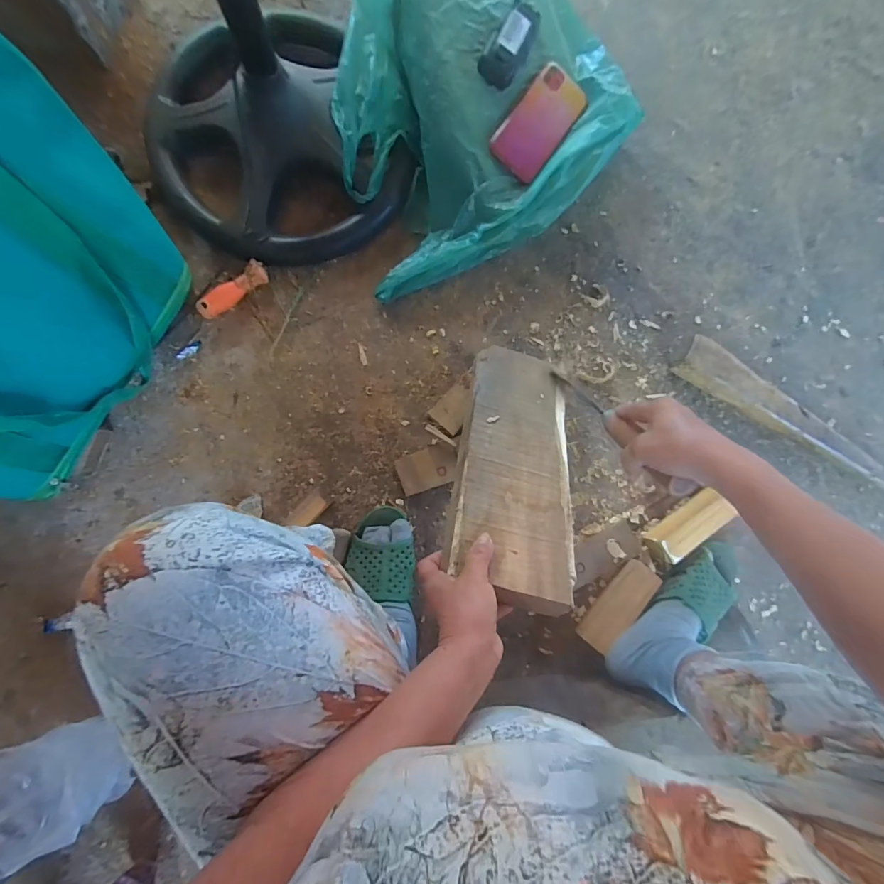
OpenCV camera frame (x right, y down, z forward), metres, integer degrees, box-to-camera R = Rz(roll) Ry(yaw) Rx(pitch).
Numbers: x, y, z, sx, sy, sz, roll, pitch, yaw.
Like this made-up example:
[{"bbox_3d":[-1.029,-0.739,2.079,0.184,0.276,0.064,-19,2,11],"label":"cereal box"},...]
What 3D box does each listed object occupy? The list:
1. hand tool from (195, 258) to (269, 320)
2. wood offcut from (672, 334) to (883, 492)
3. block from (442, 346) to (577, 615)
[{"bbox_3d":[-0.298,-0.216,0.611,0.107,0.024,0.031,-39,88,-9],"label":"hand tool"},{"bbox_3d":[0.542,-0.028,0.653,0.421,0.061,0.054,30,81,-1],"label":"wood offcut"},{"bbox_3d":[0.085,0.015,0.510,0.136,0.028,0.338,10,53,-4],"label":"block"}]

